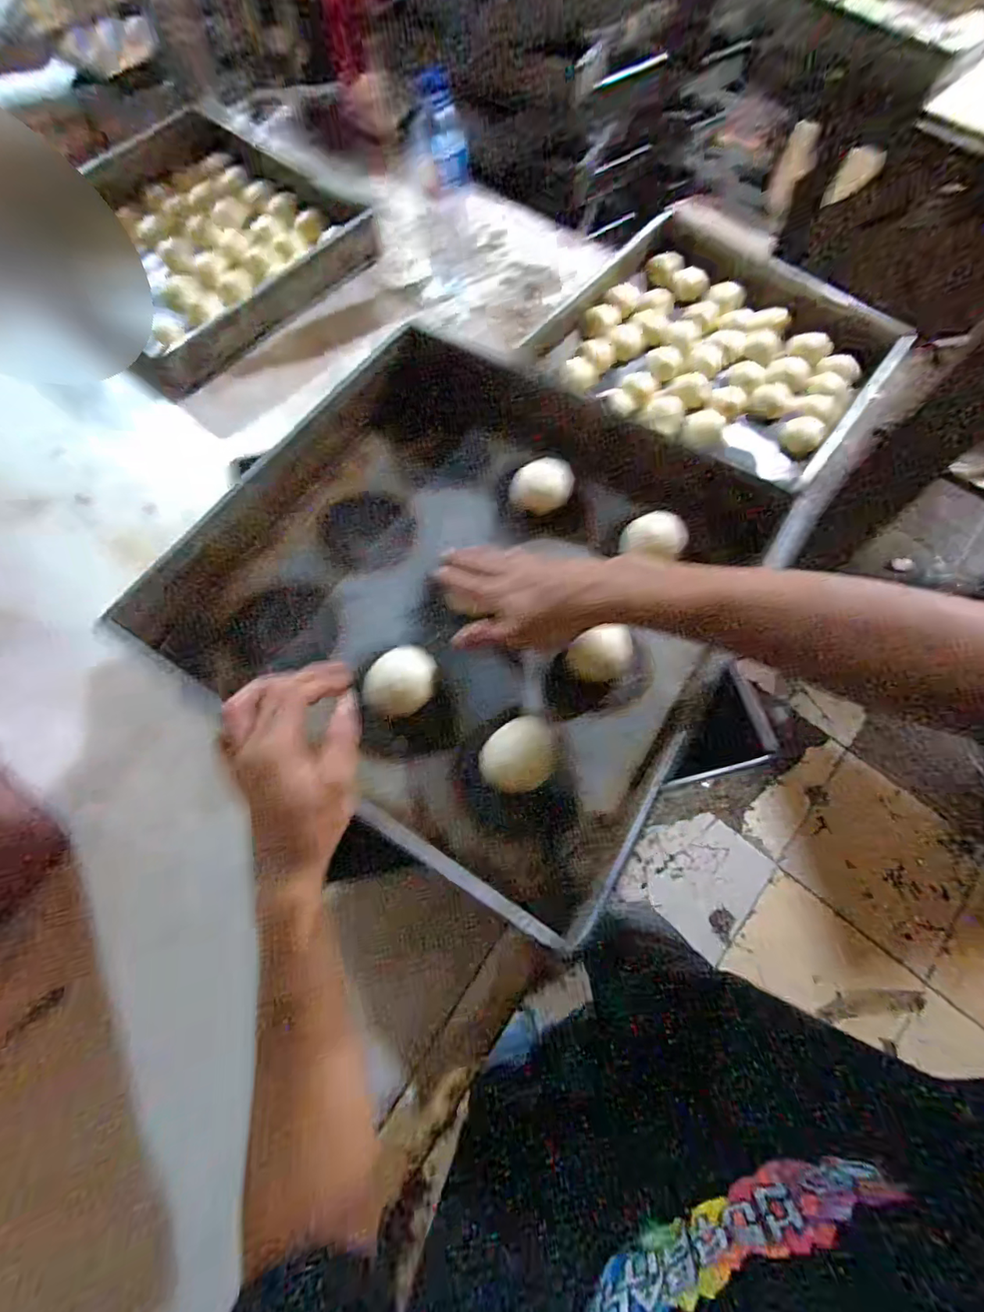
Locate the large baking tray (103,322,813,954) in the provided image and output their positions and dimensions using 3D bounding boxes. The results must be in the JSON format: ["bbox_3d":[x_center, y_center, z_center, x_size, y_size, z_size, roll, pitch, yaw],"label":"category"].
[{"bbox_3d":[-0.011,-0.065,0.443,0.407,0.084,0.416,31,70,11],"label":"large baking tray"}]

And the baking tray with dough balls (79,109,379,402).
[{"bbox_3d":[-0.476,-0.667,0.818,0.479,0.080,0.446,41,72,14],"label":"baking tray with dough balls"}]

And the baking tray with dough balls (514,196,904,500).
[{"bbox_3d":[0.338,-0.452,0.758,0.405,0.080,0.364,37,71,13],"label":"baking tray with dough balls"}]

